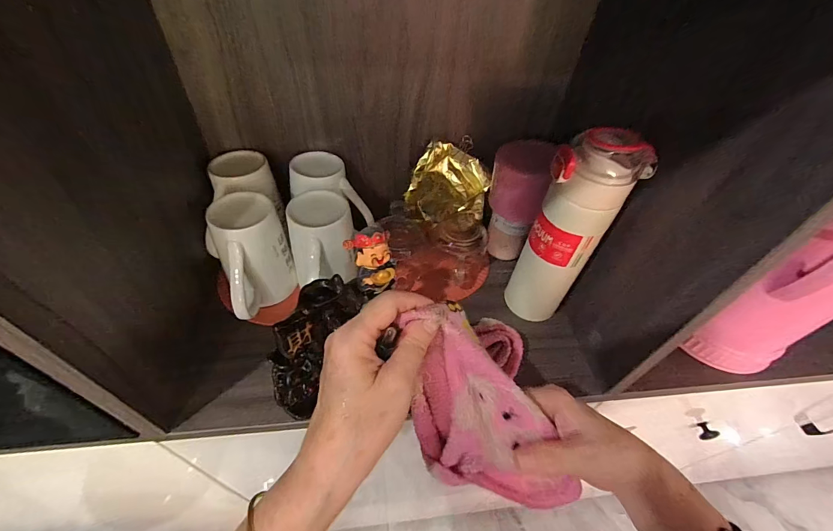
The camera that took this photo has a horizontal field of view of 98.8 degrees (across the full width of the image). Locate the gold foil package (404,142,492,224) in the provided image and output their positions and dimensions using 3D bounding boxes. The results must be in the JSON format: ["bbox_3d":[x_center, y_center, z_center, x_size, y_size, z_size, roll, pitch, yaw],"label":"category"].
[{"bbox_3d":[0.041,-0.108,0.473,0.098,0.085,0.064,-20,53,-23],"label":"gold foil package"}]

